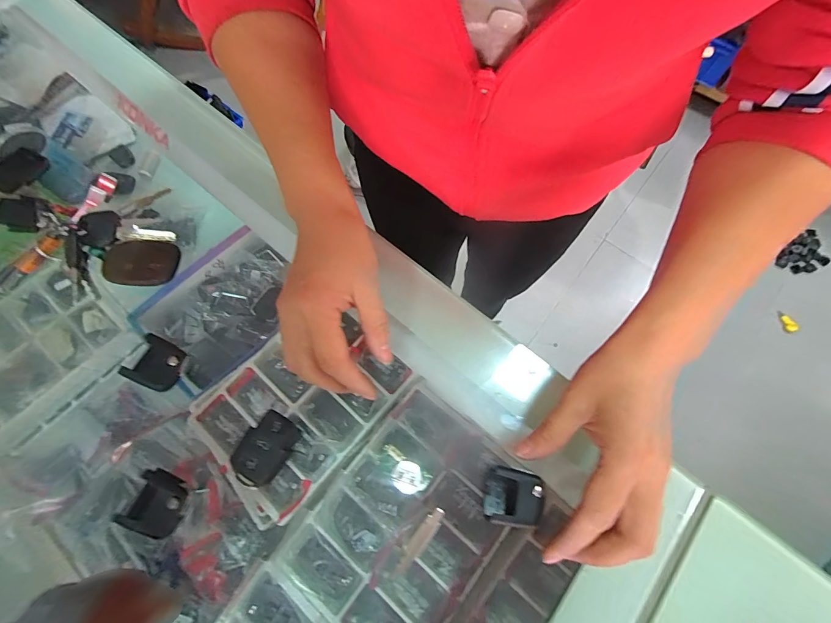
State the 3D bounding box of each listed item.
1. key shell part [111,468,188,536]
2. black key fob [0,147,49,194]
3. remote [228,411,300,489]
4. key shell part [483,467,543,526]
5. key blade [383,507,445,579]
[{"bbox_3d":[-0.165,0.122,0.221,0.037,0.012,0.032,18,72,5],"label":"key shell part"},{"bbox_3d":[-0.354,-0.125,0.311,0.020,0.018,0.044,22,72,6],"label":"black key fob"},{"bbox_3d":[-0.100,0.092,0.232,0.030,0.008,0.046,27,73,8],"label":"remote"},{"bbox_3d":[0.064,0.122,0.230,0.035,0.011,0.032,-1,52,24],"label":"key shell part"},{"bbox_3d":[0.001,0.150,0.225,0.010,0.004,0.051,39,75,11],"label":"key blade"}]

